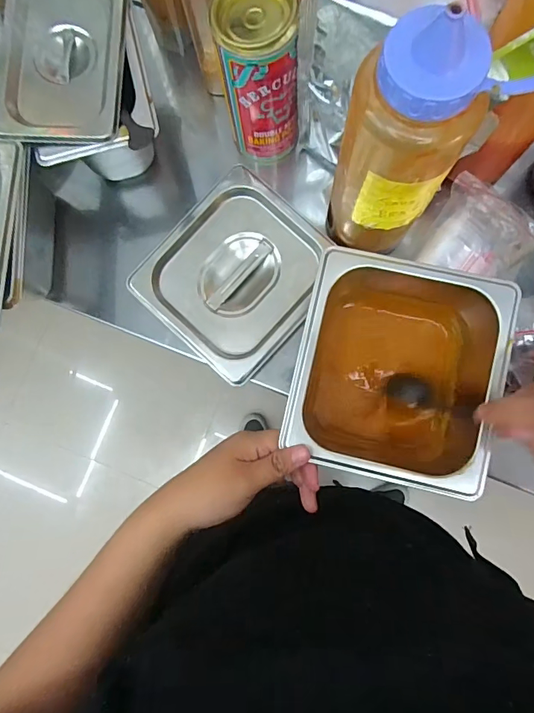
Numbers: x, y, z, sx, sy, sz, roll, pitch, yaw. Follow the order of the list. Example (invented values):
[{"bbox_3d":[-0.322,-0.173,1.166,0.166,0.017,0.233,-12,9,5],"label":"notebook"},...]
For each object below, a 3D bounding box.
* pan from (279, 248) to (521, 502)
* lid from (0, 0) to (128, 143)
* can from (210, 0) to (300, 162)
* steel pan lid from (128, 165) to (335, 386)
[{"bbox_3d":[0.108,0.015,0.384,0.157,0.095,0.173,13,85,5],"label":"pan"},{"bbox_3d":[-0.181,-0.267,0.381,0.105,0.018,0.159,2,84,4],"label":"lid"},{"bbox_3d":[-0.005,-0.251,0.396,0.065,0.147,0.059,-5,84,3],"label":"can"},{"bbox_3d":[-0.026,-0.084,0.436,0.157,0.031,0.173,44,88,7],"label":"steel pan lid"}]

